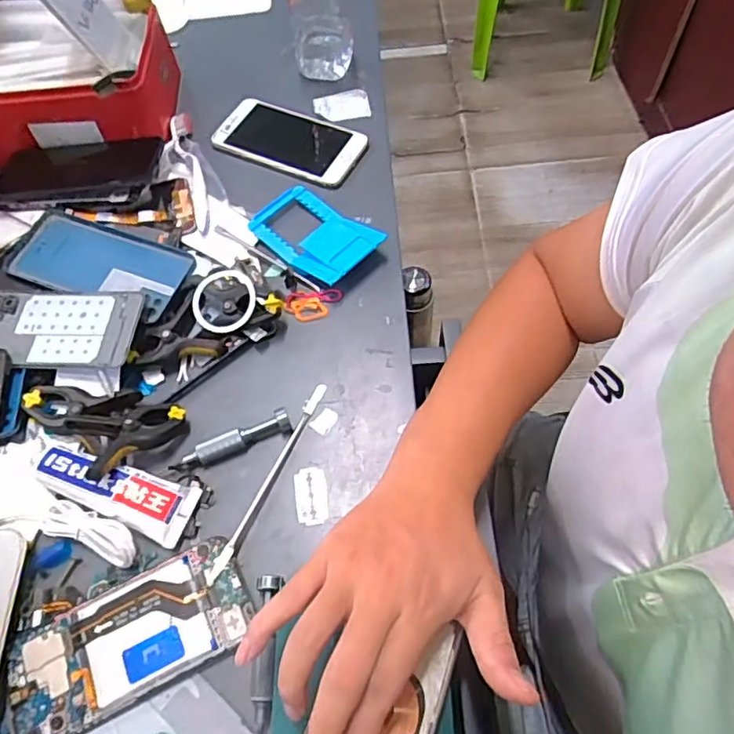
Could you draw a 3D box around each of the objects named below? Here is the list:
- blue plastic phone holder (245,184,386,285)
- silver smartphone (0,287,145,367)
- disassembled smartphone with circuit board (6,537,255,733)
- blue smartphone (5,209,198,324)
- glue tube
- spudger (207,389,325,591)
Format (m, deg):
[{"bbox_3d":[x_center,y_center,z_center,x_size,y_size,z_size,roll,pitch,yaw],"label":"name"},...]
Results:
[{"bbox_3d":[-0.049,-0.124,0.522,0.120,0.026,0.068,40,67,19],"label":"blue plastic phone holder"},{"bbox_3d":[-0.265,-0.035,0.474,0.155,0.006,0.076,1,62,6],"label":"silver smartphone"},{"bbox_3d":[-0.154,0.176,0.374,0.153,0.011,0.072,-24,64,-15],"label":"disassembled smartphone with circuit board"},{"bbox_3d":[-0.237,-0.092,0.510,0.164,0.008,0.073,19,69,12],"label":"blue smartphone"},{"bbox_3d":[-0.183,0.088,0.410,0.117,0.022,0.041,15,61,7],"label":"glue tube"},{"bbox_3d":[-0.071,0.080,0.424,0.009,0.008,0.164,23,62,11],"label":"spudger"}]

